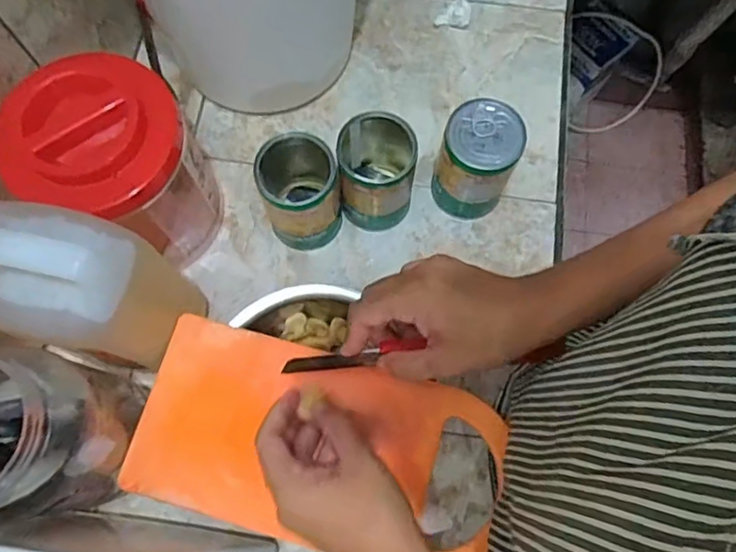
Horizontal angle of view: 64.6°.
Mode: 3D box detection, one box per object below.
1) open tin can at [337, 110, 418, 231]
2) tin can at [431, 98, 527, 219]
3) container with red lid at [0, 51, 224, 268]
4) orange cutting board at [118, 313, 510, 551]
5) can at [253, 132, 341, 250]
[{"bbox_3d":[0.008,-0.102,0.565,0.068,0.107,0.082,2,72,0],"label":"open tin can"},{"bbox_3d":[0.104,-0.107,0.567,0.069,0.113,0.073,0,72,0],"label":"tin can"},{"bbox_3d":[-0.214,-0.093,0.522,0.127,0.177,0.129,14,73,4],"label":"container with red lid"},{"bbox_3d":[-0.039,0.131,0.454,0.279,0.017,0.142,14,71,5],"label":"orange cutting board"},{"bbox_3d":[-0.060,-0.078,0.558,0.066,0.116,0.067,0,72,0],"label":"can"}]

